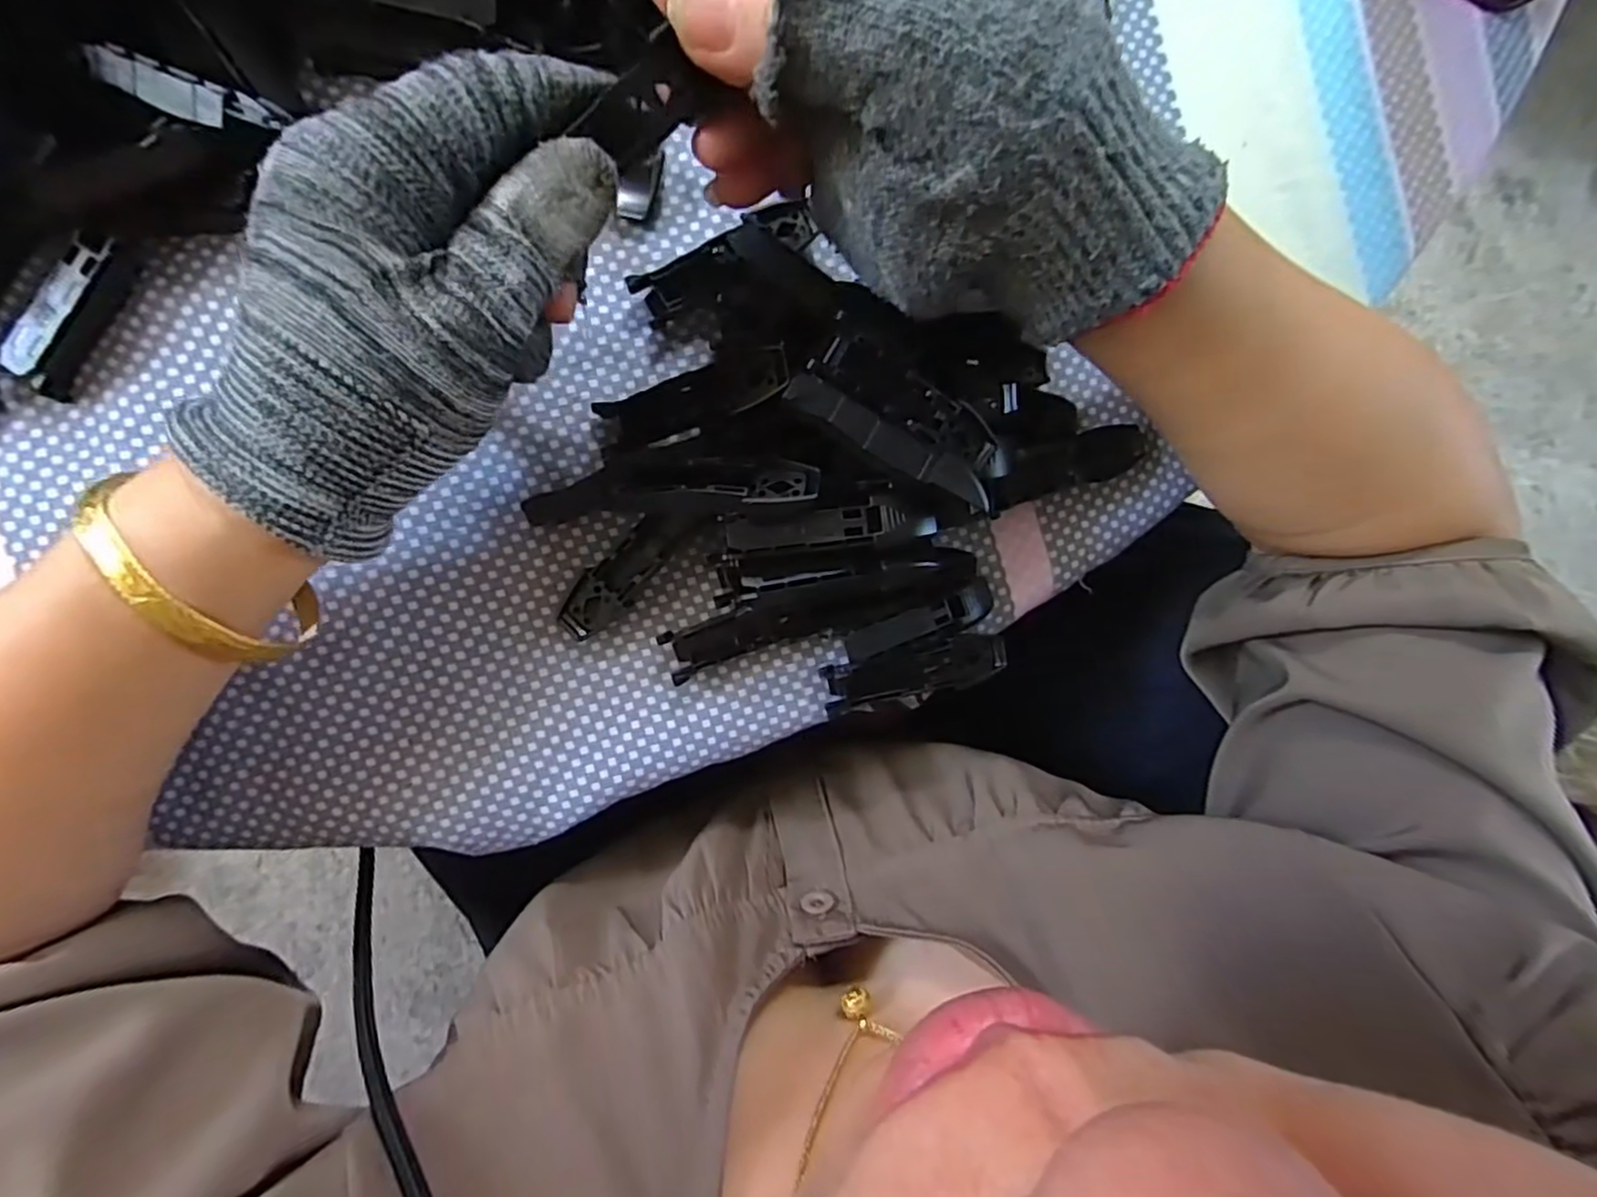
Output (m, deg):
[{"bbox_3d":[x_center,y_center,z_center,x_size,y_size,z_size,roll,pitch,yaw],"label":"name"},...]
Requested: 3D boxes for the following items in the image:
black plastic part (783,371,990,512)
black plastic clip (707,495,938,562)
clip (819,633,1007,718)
[{"bbox_3d":[0.027,-0.045,0.209,0.067,0.005,0.011,29,90,-9],"label":"black plastic part"},{"bbox_3d":[0.009,-0.022,0.222,0.069,0.010,0.013,-7,95,-7],"label":"black plastic clip"},{"bbox_3d":[0.043,0.027,0.265,0.067,0.010,0.019,-12,95,-7],"label":"clip"}]

